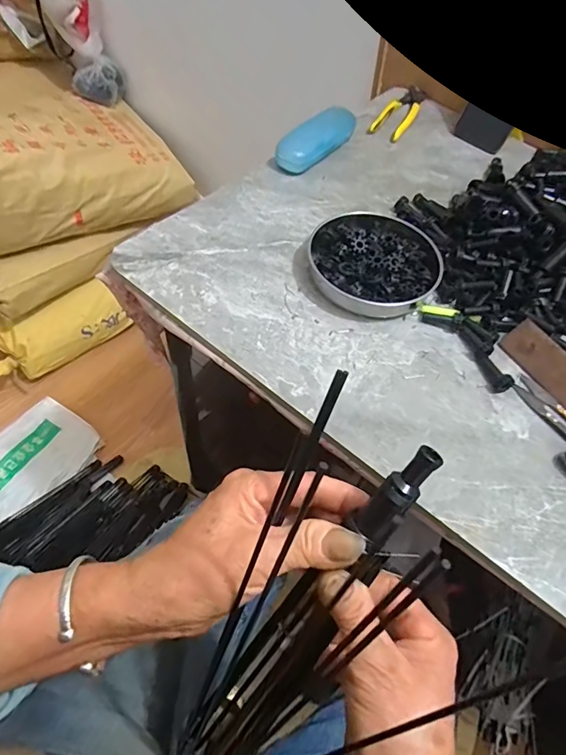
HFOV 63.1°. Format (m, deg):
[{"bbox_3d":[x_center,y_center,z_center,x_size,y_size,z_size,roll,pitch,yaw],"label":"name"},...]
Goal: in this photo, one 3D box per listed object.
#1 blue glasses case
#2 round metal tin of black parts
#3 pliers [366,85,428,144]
[{"bbox_3d":[0.050,-0.324,0.622,0.051,0.039,0.153,36,60,17],"label":"blue glasses case"},{"bbox_3d":[0.098,-0.126,0.493,0.134,0.033,0.131,2,56,-4],"label":"round metal tin of black parts"},{"bbox_3d":[0.186,-0.412,0.711,0.045,0.011,0.168,27,58,13],"label":"pliers"}]

